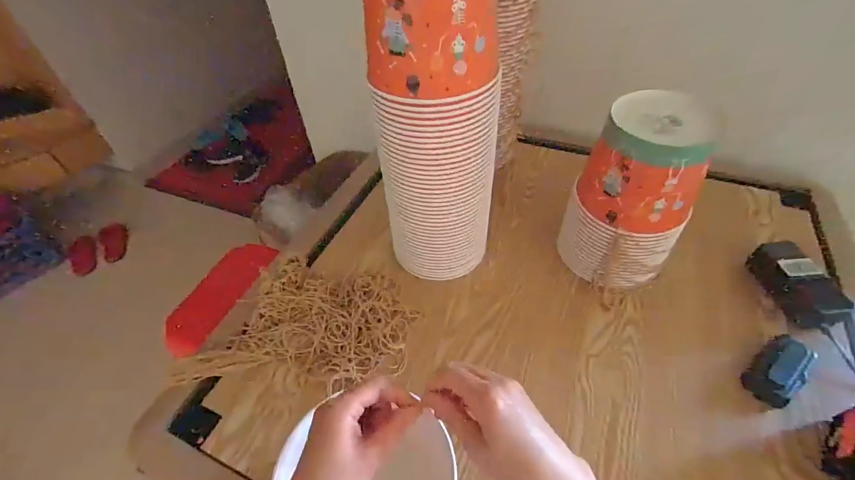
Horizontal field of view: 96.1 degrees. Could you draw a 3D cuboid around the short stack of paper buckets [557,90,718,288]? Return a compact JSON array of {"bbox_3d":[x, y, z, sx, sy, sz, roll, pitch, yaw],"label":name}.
[{"bbox_3d":[0.294,-0.055,0.565,0.158,0.263,0.136,20,52,21],"label":"short stack of paper buckets"}]

